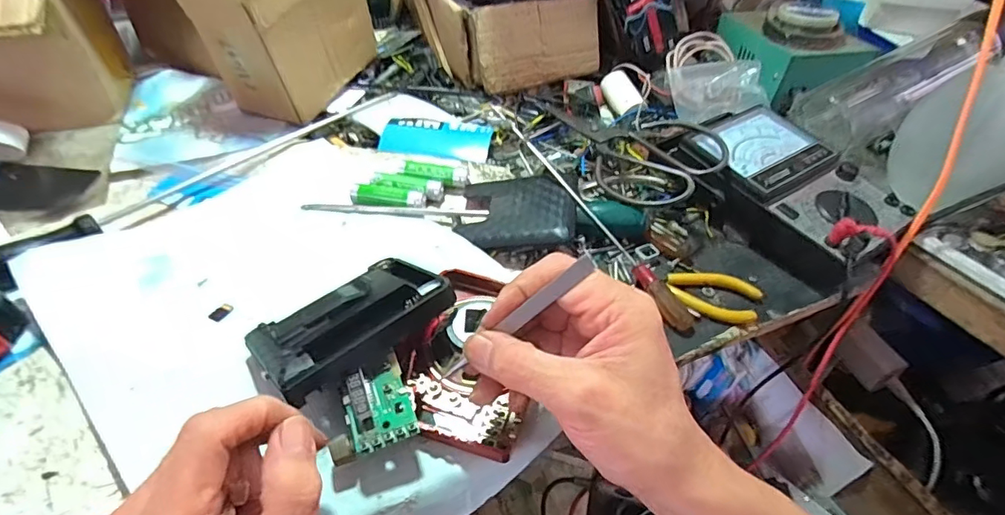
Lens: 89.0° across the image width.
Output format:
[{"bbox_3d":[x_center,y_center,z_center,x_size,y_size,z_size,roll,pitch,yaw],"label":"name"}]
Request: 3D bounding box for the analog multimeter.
[{"bbox_3d":[0.245,-0.057,0.437,0.118,0.053,0.159,-26,52,-26],"label":"analog multimeter"}]

